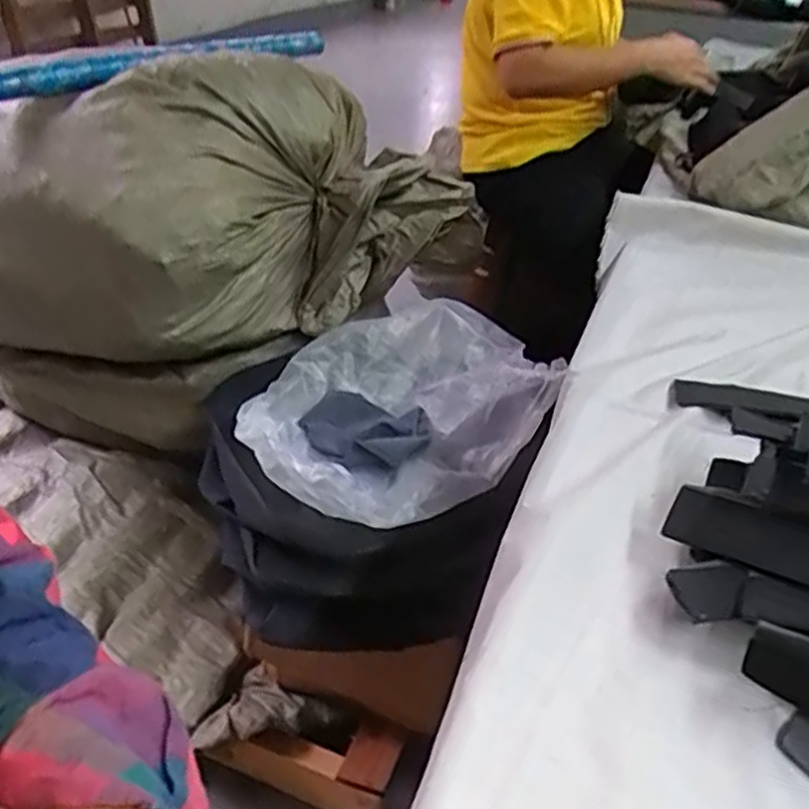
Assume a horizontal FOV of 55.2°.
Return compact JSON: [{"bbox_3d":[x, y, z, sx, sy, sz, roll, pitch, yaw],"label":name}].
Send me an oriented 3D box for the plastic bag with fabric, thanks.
[{"bbox_3d":[-0.009,-0.004,1.042,0.400,0.105,0.328,-19,39,-31],"label":"plastic bag with fabric"}]

